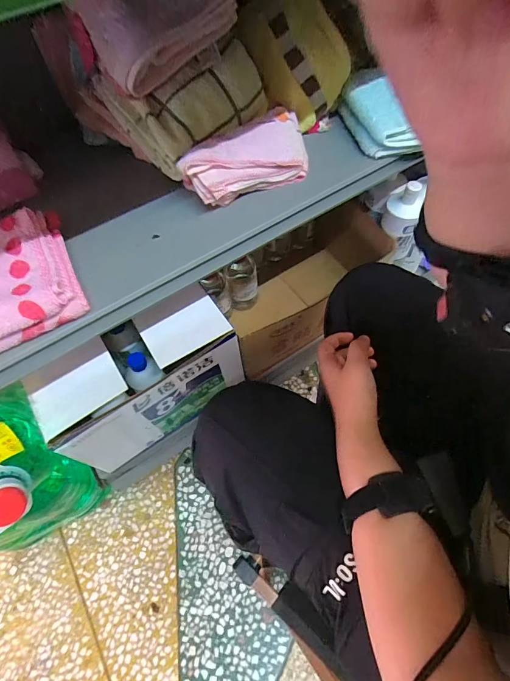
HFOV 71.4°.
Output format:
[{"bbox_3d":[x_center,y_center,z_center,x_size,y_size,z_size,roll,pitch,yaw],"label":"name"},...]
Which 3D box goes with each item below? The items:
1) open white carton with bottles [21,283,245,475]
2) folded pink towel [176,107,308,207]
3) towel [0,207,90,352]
[{"bbox_3d":[-0.192,0.058,0.643,0.316,0.206,0.161,-32,65,-13],"label":"open white carton with bottles"},{"bbox_3d":[-0.010,-0.242,0.477,0.177,0.033,0.089,-27,103,-16],"label":"folded pink towel"},{"bbox_3d":[-0.299,-0.072,0.414,0.158,0.038,0.172,-27,64,-11],"label":"towel"}]

